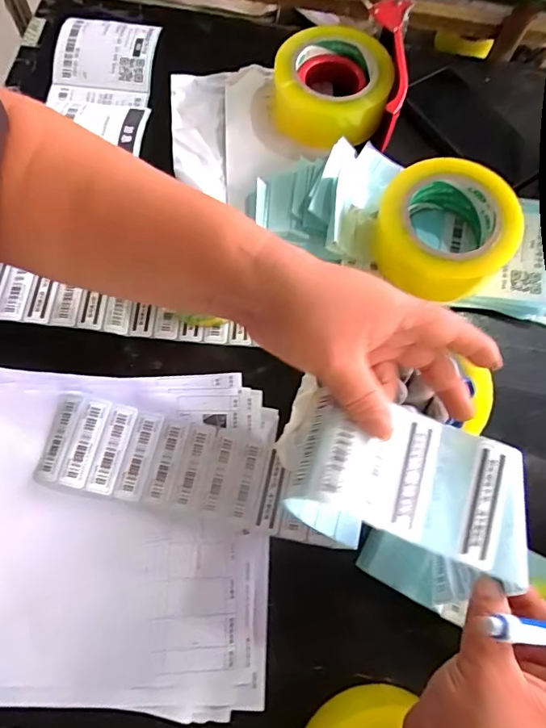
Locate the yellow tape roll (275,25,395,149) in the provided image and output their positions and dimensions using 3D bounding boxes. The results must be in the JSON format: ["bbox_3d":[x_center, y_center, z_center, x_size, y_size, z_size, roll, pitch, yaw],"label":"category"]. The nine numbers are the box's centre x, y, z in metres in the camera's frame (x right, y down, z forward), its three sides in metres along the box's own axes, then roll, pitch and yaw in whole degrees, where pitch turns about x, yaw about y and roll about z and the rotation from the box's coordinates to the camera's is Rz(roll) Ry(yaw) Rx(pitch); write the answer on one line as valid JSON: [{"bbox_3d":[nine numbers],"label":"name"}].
[{"bbox_3d":[0.057,-0.275,0.483,0.110,0.044,0.115,1,72,-2],"label":"yellow tape roll"}]

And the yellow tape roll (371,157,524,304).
[{"bbox_3d":[0.151,-0.114,0.432,0.116,0.049,0.127,1,72,-2],"label":"yellow tape roll"}]

